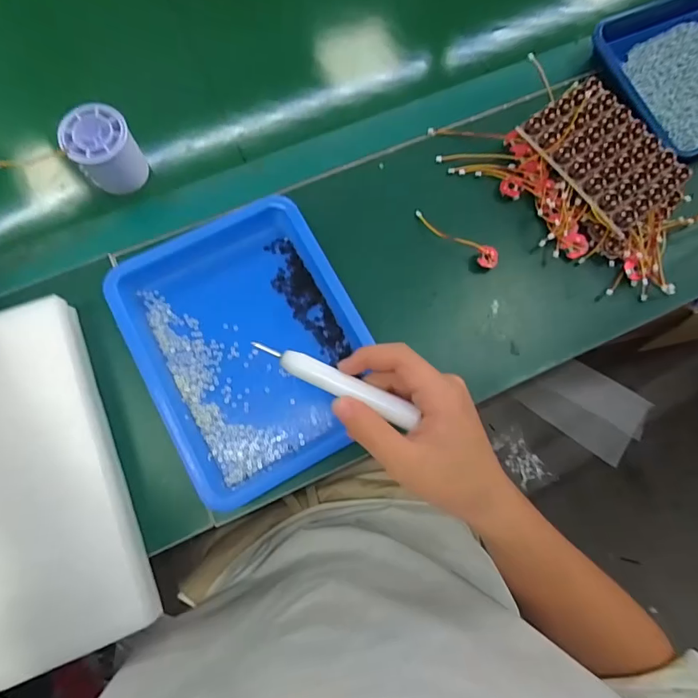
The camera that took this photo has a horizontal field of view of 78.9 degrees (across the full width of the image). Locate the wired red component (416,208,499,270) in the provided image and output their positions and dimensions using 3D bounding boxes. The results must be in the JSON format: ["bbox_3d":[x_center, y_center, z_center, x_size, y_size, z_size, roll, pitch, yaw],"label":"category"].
[{"bbox_3d":[0.097,-0.101,0.389,0.087,0.016,0.020,35,78,7],"label":"wired red component"}]

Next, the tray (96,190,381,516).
[{"bbox_3d":[-0.079,-0.007,0.354,0.170,0.028,0.220,-28,78,-7],"label":"tray"}]

